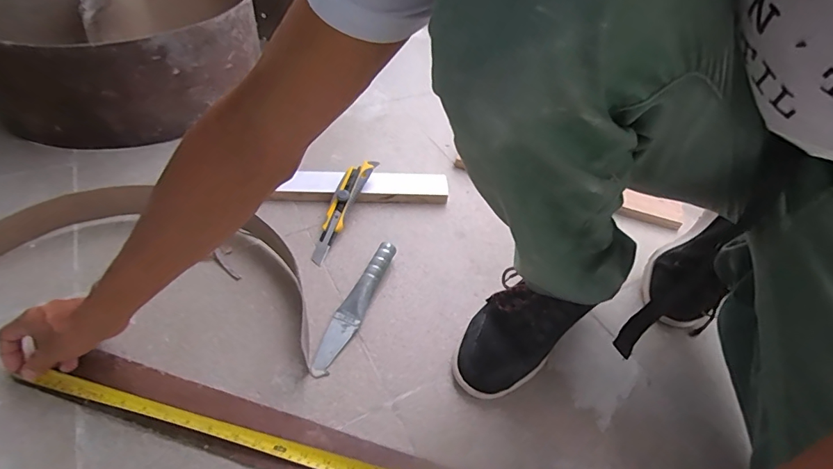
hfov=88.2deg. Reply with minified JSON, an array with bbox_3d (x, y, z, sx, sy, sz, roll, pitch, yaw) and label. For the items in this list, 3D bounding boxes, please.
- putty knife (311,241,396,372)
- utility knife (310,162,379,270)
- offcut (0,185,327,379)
[{"bbox_3d":[-0.080,0.087,0.562,0.035,0.028,0.191,18,48,11],"label":"putty knife"},{"bbox_3d":[-0.117,-0.041,0.667,0.038,0.021,0.198,16,60,9],"label":"utility knife"},{"bbox_3d":[-0.316,0.025,0.568,0.477,0.060,0.169,15,48,8],"label":"offcut"}]

